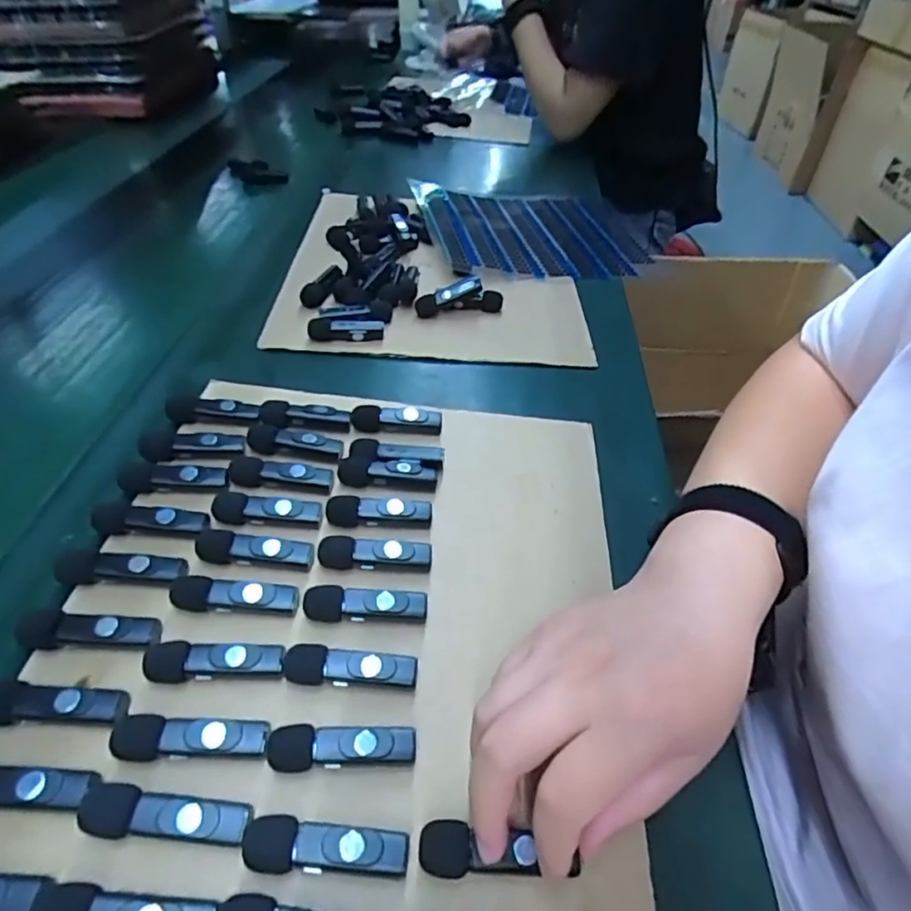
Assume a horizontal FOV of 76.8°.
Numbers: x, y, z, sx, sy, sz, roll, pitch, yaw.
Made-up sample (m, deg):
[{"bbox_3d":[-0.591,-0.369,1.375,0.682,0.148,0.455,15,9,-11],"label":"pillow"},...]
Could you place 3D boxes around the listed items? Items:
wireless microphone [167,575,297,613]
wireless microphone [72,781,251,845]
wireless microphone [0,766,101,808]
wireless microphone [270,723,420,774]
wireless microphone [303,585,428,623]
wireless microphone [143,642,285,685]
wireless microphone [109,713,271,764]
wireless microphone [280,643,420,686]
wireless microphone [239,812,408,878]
[{"bbox_3d":[-0.118,0.075,0.307,0.064,0.014,0.015,3,45,-2],"label":"wireless microphone"},{"bbox_3d":[-0.118,0.148,0.236,0.067,0.017,0.018,5,45,0],"label":"wireless microphone"},{"bbox_3d":[-0.183,0.139,0.237,0.063,0.016,0.017,5,45,0],"label":"wireless microphone"},{"bbox_3d":[-0.051,0.132,0.259,0.064,0.016,0.017,0,45,-5],"label":"wireless microphone"},{"bbox_3d":[-0.048,0.081,0.310,0.065,0.014,0.016,1,45,-4],"label":"wireless microphone"},{"bbox_3d":[-0.117,0.102,0.282,0.063,0.015,0.016,-1,45,-6],"label":"wireless microphone"},{"bbox_3d":[-0.117,0.127,0.257,0.065,0.017,0.018,1,45,-4],"label":"wireless microphone"},{"bbox_3d":[-0.052,0.105,0.286,0.065,0.013,0.017,3,45,-2],"label":"wireless microphone"},{"bbox_3d":[-0.052,0.159,0.232,0.064,0.017,0.018,4,45,-1],"label":"wireless microphone"}]

